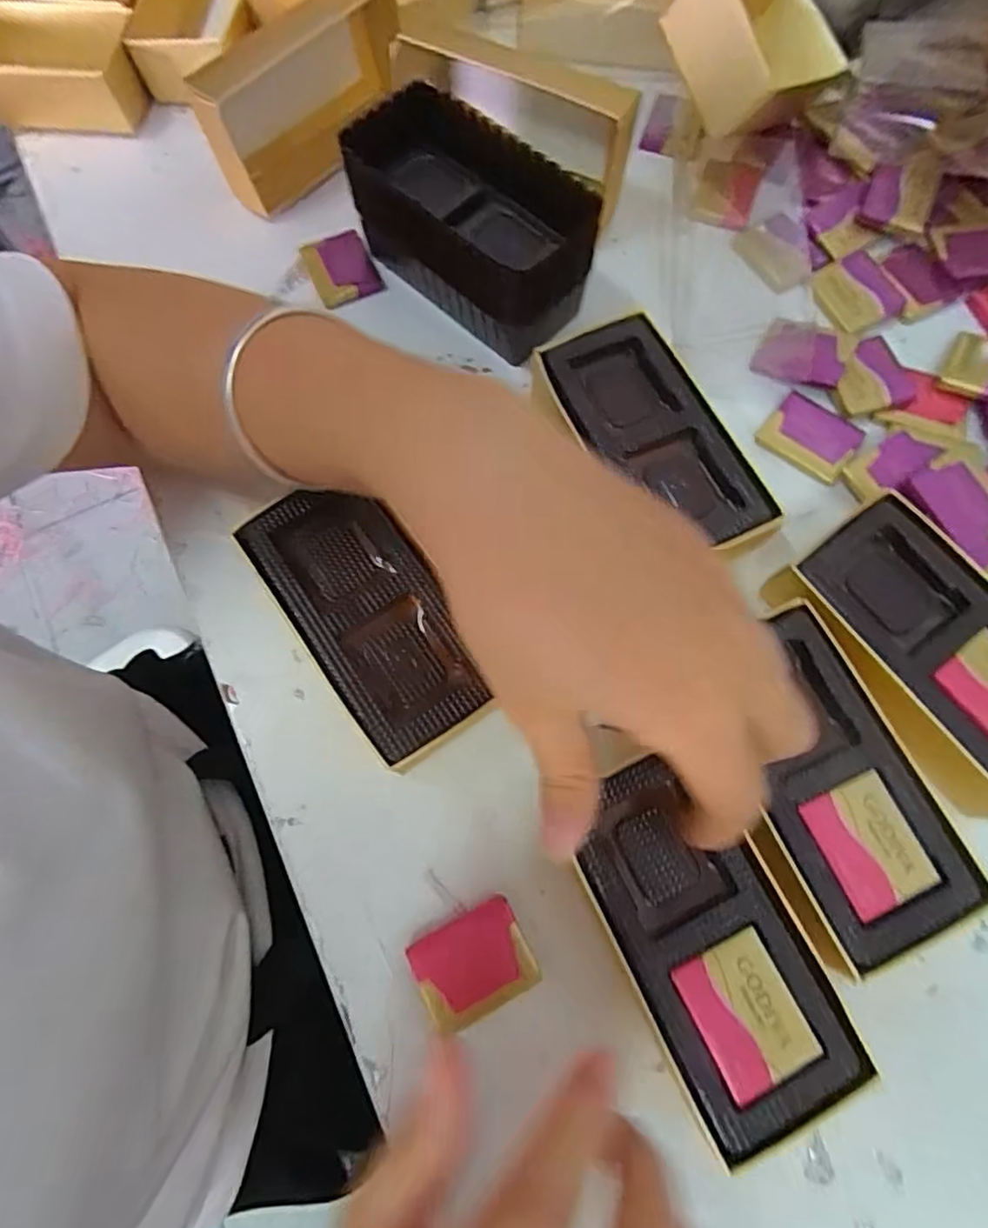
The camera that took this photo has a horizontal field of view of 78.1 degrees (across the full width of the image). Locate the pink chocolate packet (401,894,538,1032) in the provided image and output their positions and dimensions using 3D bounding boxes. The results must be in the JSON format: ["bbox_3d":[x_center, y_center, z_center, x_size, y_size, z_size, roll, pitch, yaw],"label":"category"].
[{"bbox_3d":[-0.007,0.125,0.218,0.039,0.009,0.031,-26,74,-6],"label":"pink chocolate packet"}]

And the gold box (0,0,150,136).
[{"bbox_3d":[-0.270,-0.314,0.351,0.140,0.034,0.059,9,72,4],"label":"gold box"}]

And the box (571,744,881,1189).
[{"bbox_3d":[0.067,0.107,0.207,0.055,0.035,0.110,-25,74,-5],"label":"box"}]

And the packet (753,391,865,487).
[{"bbox_3d":[0.145,-0.082,0.279,0.039,0.005,0.031,36,78,12],"label":"packet"}]

